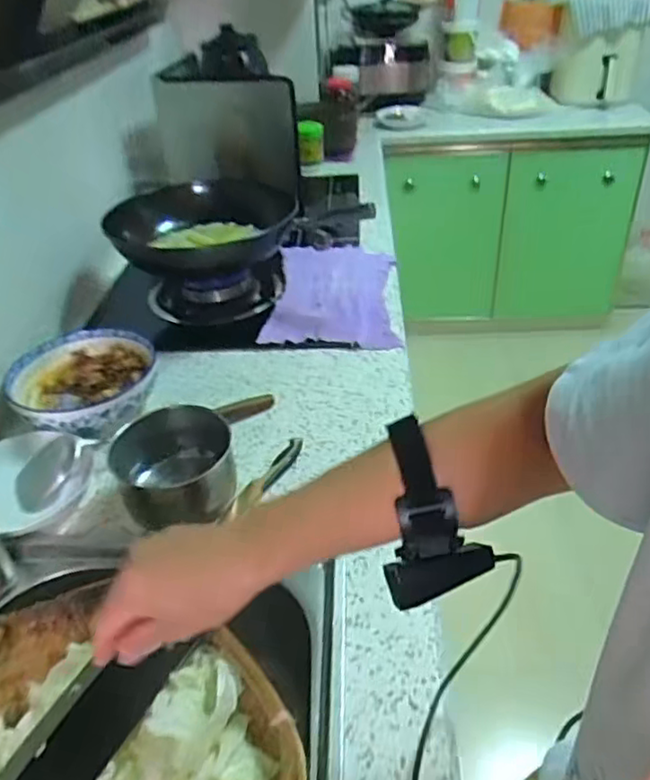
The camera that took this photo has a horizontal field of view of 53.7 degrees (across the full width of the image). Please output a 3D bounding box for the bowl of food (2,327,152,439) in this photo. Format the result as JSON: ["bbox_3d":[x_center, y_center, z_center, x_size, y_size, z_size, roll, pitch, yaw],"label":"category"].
[{"bbox_3d":[-0.343,-0.005,0.908,0.190,0.065,0.204,-2,37,1],"label":"bowl of food"}]

